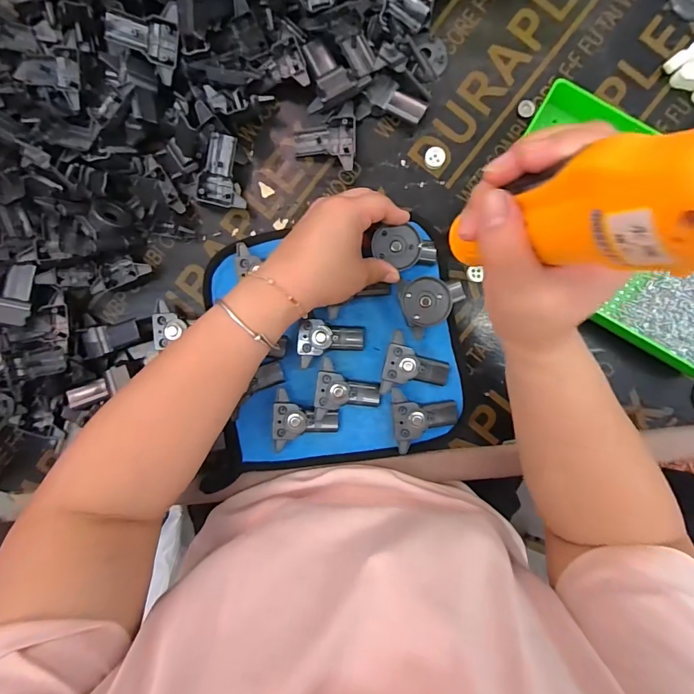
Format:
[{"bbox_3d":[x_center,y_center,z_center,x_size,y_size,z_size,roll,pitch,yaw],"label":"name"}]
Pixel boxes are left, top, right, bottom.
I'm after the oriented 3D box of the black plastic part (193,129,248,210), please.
[{"bbox_3d":[-0.109,-0.157,0.379,0.044,0.024,0.057,15,94,2],"label":"black plastic part"}]

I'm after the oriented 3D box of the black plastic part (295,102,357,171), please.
[{"bbox_3d":[-0.019,-0.184,0.375,0.056,0.019,0.052,-3,93,3],"label":"black plastic part"}]

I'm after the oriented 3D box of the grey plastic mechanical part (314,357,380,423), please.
[{"bbox_3d":[0.001,0.042,0.378,0.057,0.020,0.055,7,94,3],"label":"grey plastic mechanical part"}]

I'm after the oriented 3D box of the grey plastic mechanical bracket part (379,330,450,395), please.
[{"bbox_3d":[0.062,0.019,0.375,0.058,0.023,0.054,13,94,2],"label":"grey plastic mechanical bracket part"}]

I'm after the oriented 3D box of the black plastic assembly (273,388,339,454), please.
[{"bbox_3d":[-0.037,0.068,0.381,0.056,0.021,0.053,4,94,3],"label":"black plastic assembly"}]

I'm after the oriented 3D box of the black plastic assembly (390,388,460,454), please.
[{"bbox_3d":[0.071,0.065,0.376,0.059,0.027,0.054,-4,93,3],"label":"black plastic assembly"}]

